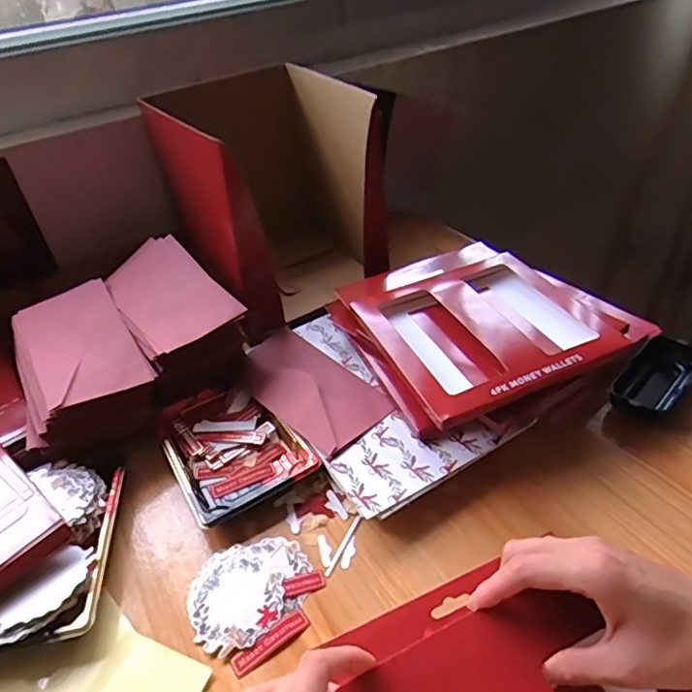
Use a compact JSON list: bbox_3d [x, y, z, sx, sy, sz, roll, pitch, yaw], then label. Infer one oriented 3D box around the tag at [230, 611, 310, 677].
[{"bbox_3d":[-0.053,0.207,0.384,0.058,0.004,0.015,-28,44,-25],"label":"tag"}]

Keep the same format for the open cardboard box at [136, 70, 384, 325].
[{"bbox_3d":[-0.094,-0.186,0.708,0.223,0.257,0.275,-22,41,-19],"label":"open cardboard box"}]

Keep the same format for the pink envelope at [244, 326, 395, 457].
[{"bbox_3d":[-0.043,0.037,0.554,0.090,0.012,0.180,-32,45,-29],"label":"pink envelope"}]

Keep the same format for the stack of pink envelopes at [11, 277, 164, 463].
[{"bbox_3d":[-0.275,0.015,0.558,0.118,0.058,0.196,-27,43,-24],"label":"stack of pink envelopes"}]

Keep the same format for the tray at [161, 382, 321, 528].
[{"bbox_3d":[-0.110,0.093,0.521,0.109,0.022,0.154,-24,42,-21],"label":"tray"}]

